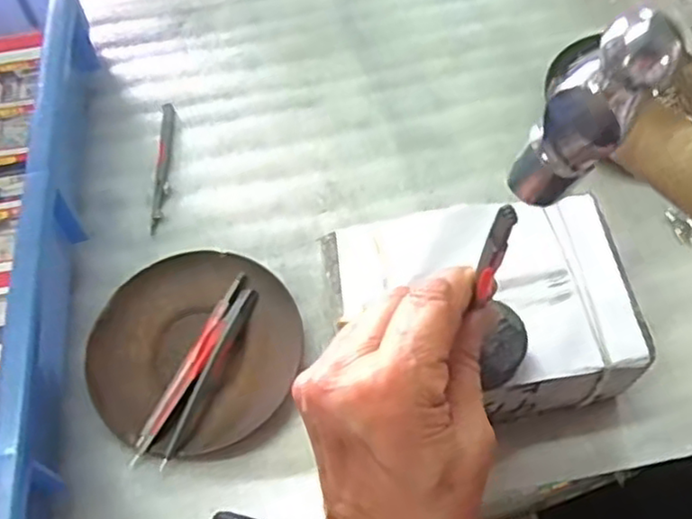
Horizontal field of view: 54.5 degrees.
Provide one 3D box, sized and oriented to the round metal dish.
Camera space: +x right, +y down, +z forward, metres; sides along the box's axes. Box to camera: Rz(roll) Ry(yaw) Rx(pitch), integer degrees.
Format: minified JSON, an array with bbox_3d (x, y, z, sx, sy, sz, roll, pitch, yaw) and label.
[{"bbox_3d":[-0.082,0.048,0.370,0.111,0.013,0.109,-1,59,2],"label":"round metal dish"}]

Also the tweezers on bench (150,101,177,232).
[{"bbox_3d":[-0.120,-0.064,0.443,0.009,0.004,0.105,-4,59,0],"label":"tweezers on bench"}]

